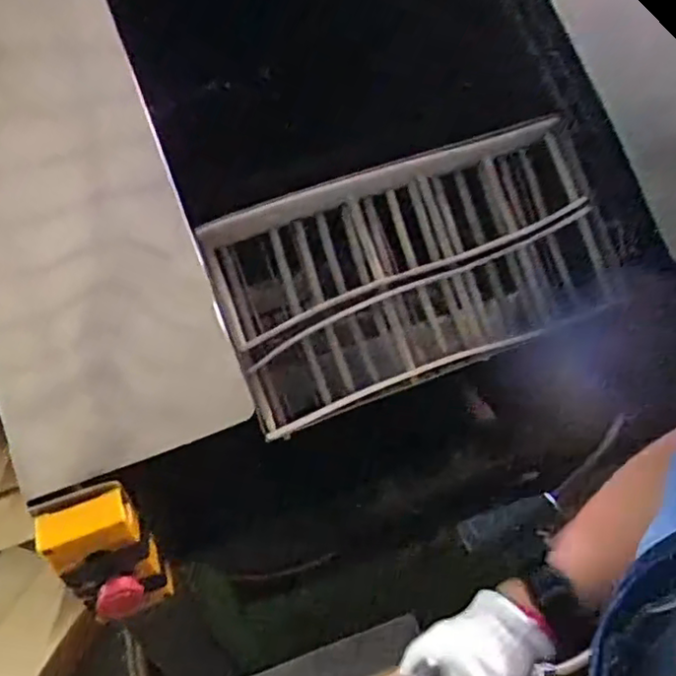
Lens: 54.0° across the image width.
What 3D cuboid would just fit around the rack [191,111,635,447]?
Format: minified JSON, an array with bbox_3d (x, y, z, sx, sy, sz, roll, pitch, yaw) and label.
[{"bbox_3d":[0.089,-0.078,0.740,0.423,0.183,0.213,-17,46,-11],"label":"rack"}]

